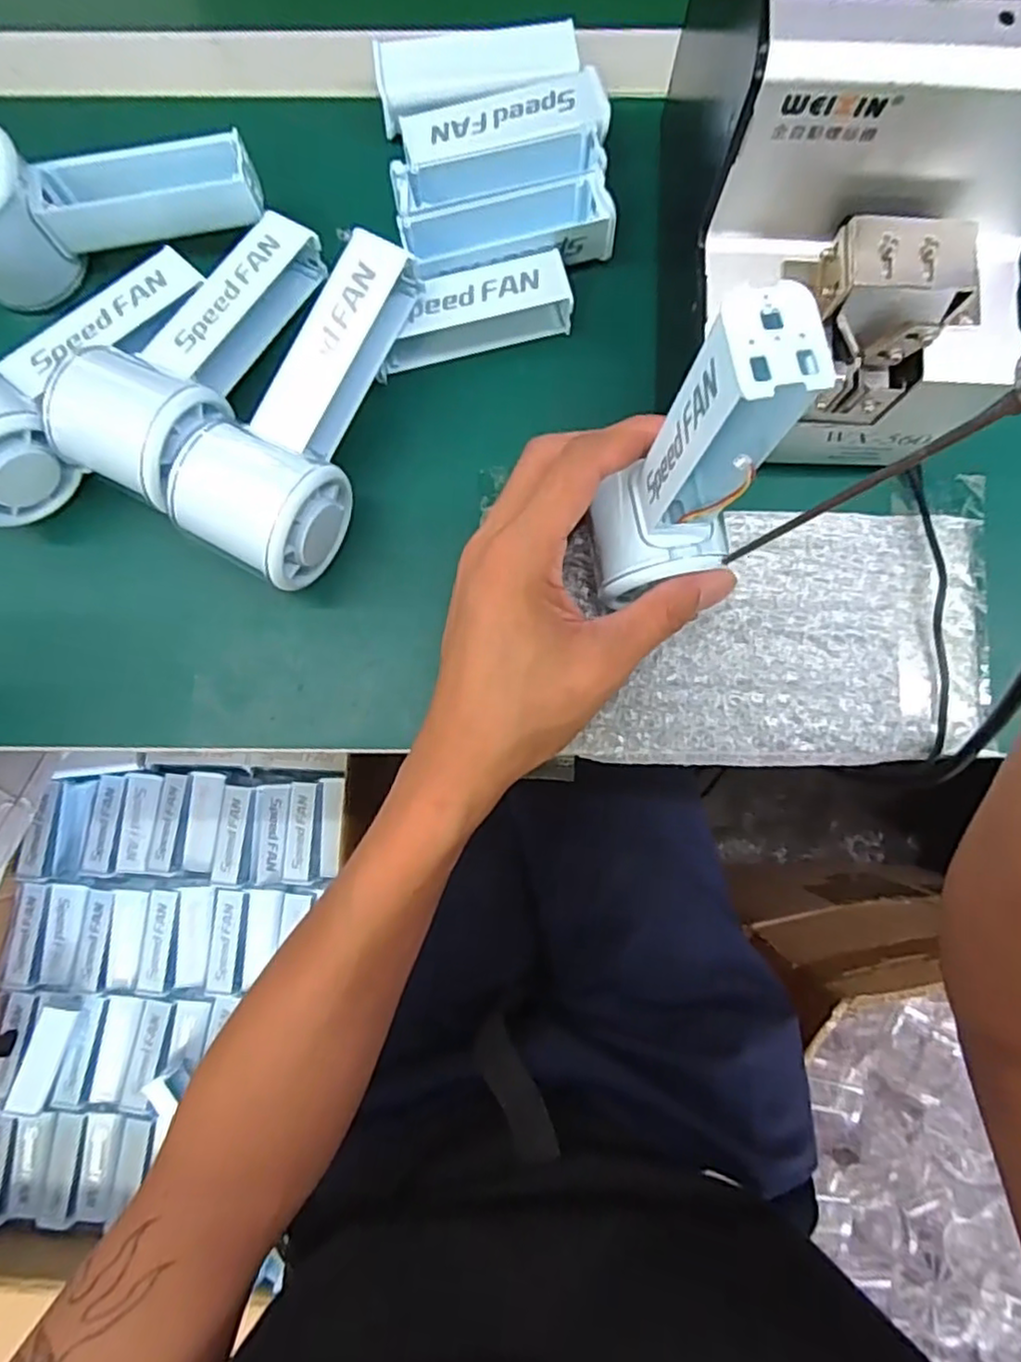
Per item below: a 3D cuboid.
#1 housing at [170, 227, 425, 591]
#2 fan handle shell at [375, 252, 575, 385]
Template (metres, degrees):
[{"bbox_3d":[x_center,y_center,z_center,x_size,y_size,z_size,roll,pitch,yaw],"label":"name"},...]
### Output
[{"bbox_3d":[-0.086,-0.119,0.297,0.061,0.046,0.151,29,84,4],"label":"housing"},{"bbox_3d":[-0.019,-0.180,0.328,0.095,0.029,0.029,-14,83,-1],"label":"fan handle shell"}]

